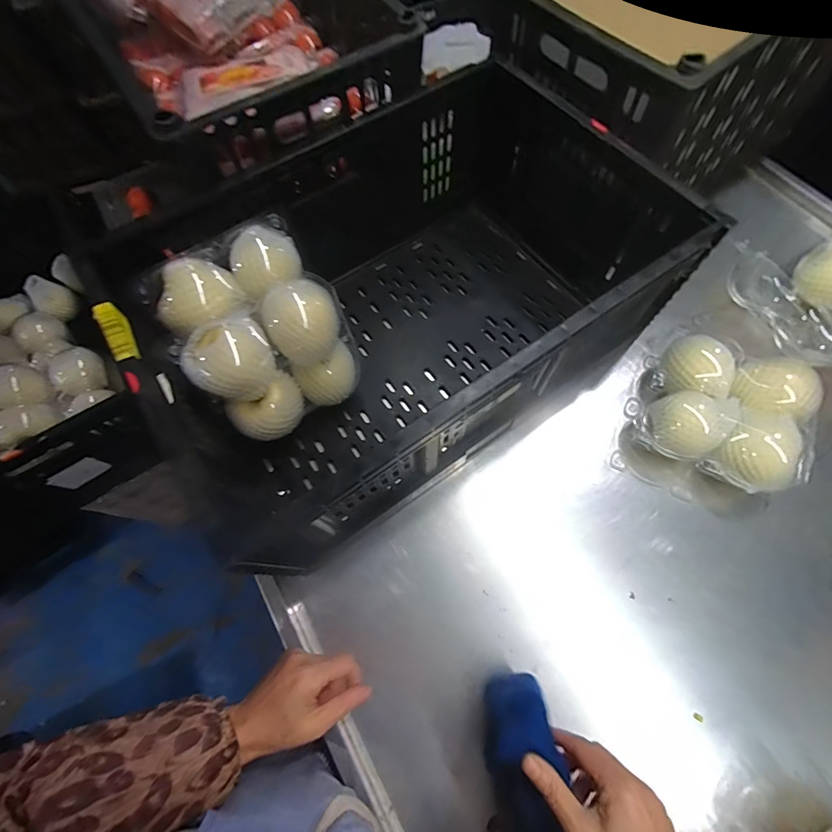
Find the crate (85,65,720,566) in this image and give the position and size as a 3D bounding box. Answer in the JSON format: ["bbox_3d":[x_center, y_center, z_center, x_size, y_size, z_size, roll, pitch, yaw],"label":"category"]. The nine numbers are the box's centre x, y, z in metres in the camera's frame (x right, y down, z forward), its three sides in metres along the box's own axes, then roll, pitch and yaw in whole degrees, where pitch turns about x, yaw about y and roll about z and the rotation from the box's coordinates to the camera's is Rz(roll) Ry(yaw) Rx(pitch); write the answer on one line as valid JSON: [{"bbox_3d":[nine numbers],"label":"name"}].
[{"bbox_3d":[0.007,-0.163,0.528,0.623,0.230,0.413,-32,71,-10],"label":"crate"}]

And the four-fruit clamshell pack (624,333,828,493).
[{"bbox_3d":[0.401,-0.002,0.520,0.189,0.089,0.164,27,72,12],"label":"four-fruit clamshell pack"}]

